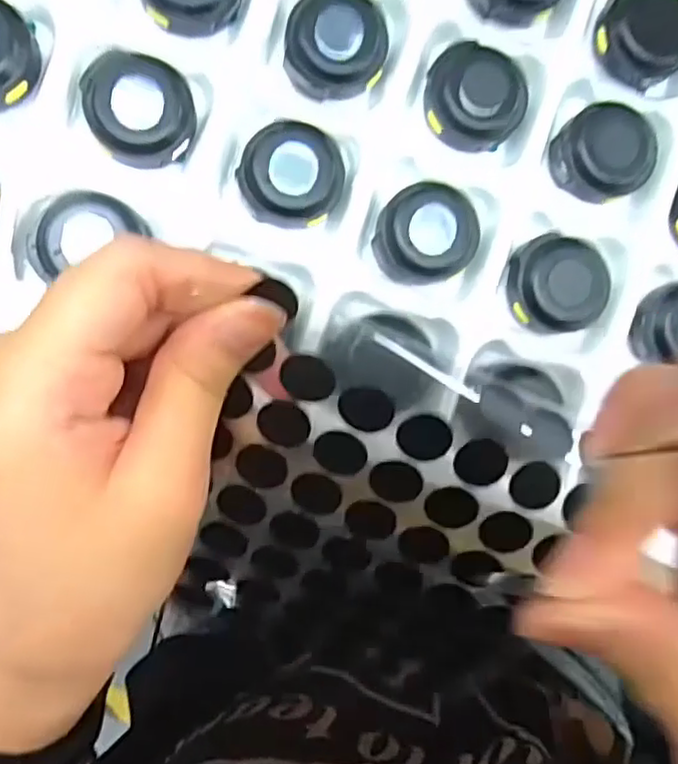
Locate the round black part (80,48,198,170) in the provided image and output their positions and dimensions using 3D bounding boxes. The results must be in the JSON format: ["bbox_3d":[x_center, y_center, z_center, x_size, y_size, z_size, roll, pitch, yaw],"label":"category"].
[{"bbox_3d":[-0.055,-0.075,0.187,0.028,0.008,0.030,0,90,-7],"label":"round black part"}]

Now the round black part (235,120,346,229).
[{"bbox_3d":[-0.013,-0.059,0.193,0.028,0.008,0.028,0,90,-7],"label":"round black part"}]

